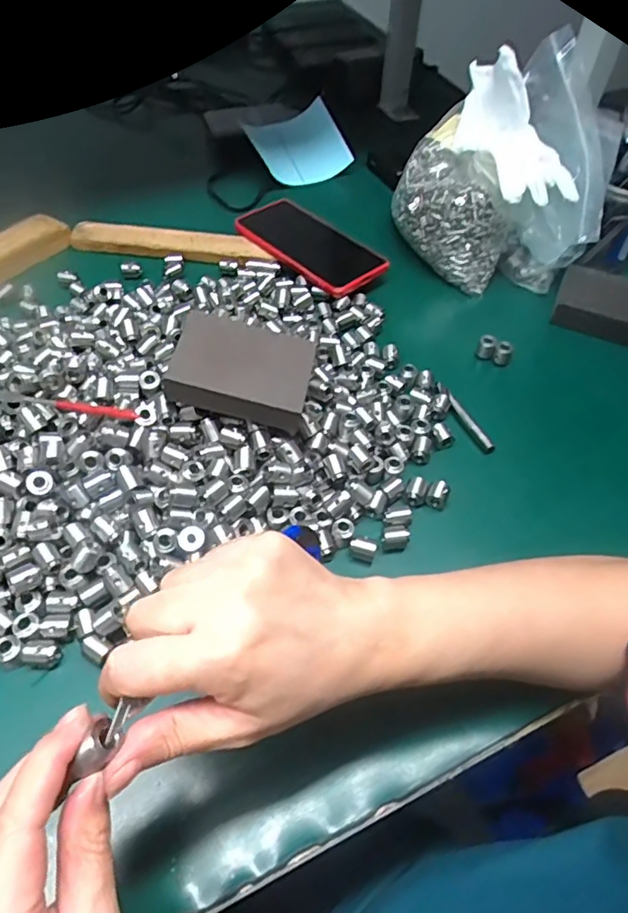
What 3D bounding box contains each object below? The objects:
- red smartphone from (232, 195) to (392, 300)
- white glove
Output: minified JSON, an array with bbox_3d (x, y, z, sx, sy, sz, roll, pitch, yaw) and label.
[{"bbox_3d":[0.000,-0.225,0.594,0.086,0.017,0.164,-37,65,-26],"label":"red smartphone"},{"bbox_3d":[0.184,-0.313,0.533,0.083,0.067,0.174,-15,74,-14],"label":"white glove"}]

